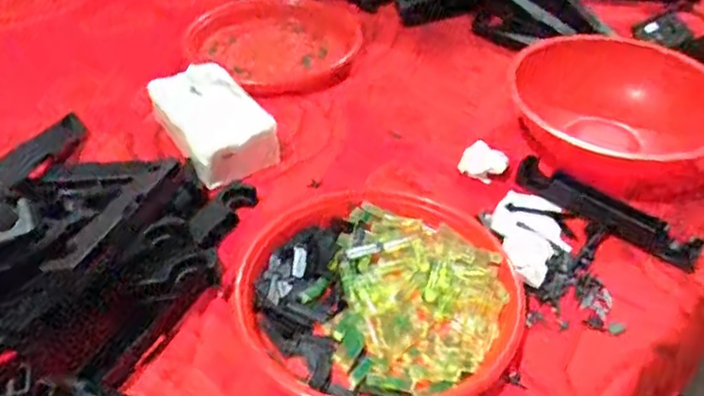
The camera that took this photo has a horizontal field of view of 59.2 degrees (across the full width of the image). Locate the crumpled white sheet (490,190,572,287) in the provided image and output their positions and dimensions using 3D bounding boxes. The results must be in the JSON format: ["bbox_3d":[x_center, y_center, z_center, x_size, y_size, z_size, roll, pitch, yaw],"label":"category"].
[{"bbox_3d":[0.182,0.036,0.632,0.073,0.014,0.126,3,43,3],"label":"crumpled white sheet"}]

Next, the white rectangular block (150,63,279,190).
[{"bbox_3d":[-0.159,-0.086,0.718,0.098,0.063,0.159,-29,50,-29],"label":"white rectangular block"}]

